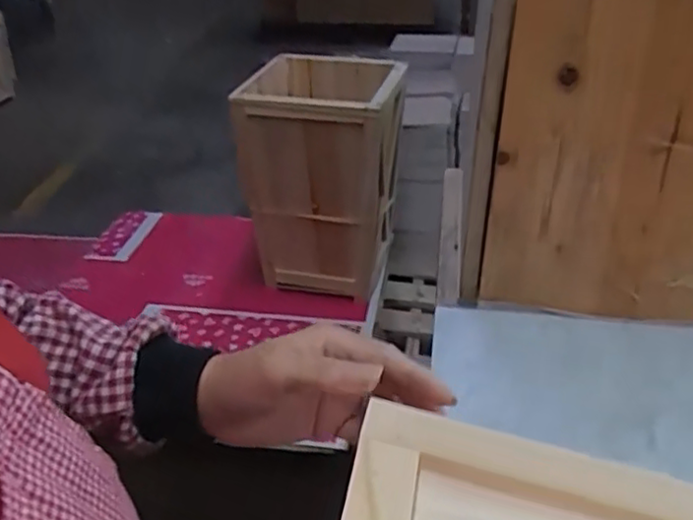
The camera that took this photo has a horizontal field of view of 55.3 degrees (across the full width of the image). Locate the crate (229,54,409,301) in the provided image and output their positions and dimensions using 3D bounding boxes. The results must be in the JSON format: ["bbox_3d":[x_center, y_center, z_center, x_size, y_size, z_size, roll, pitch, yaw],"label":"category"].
[{"bbox_3d":[-0.038,-0.155,1.197,0.249,0.354,0.269,6,33,12],"label":"crate"}]

